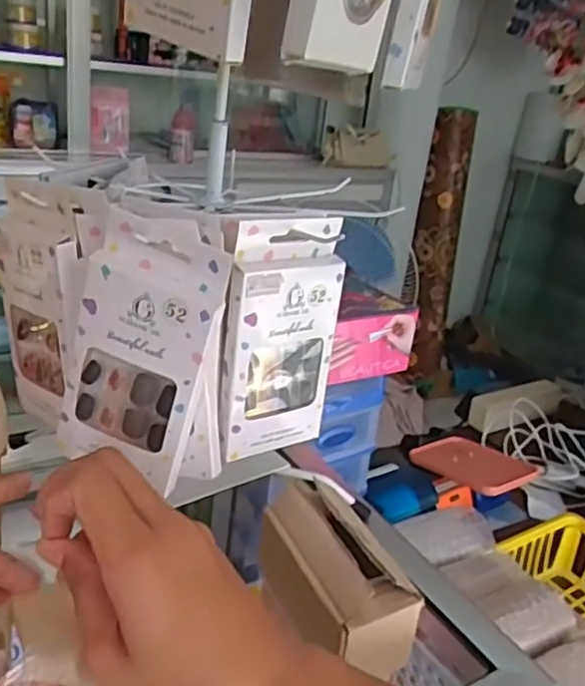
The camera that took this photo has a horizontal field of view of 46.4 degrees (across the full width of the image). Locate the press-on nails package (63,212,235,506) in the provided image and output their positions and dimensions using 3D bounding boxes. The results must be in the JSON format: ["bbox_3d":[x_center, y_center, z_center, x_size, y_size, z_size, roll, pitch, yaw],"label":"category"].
[{"bbox_3d":[-0.076,0.006,0.348,0.069,0.131,0.017,21,21,7],"label":"press-on nails package"}]

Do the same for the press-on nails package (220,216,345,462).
[{"bbox_3d":[-0.006,-0.002,0.392,0.069,0.137,0.017,-11,30,-37],"label":"press-on nails package"}]

